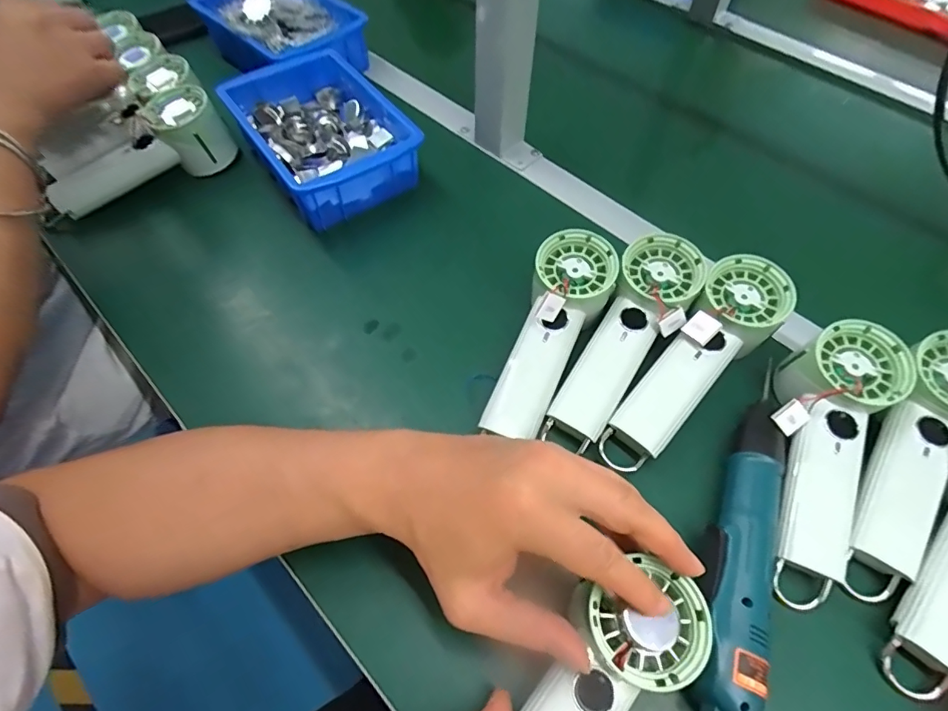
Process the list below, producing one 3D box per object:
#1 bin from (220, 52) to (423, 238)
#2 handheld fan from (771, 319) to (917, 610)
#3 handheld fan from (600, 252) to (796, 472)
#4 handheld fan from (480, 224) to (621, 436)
[{"bbox_3d":[-0.155,-0.227,0.500,0.140,0.065,0.201,-33,64,-18],"label":"bin"},{"bbox_3d":[0.238,0.069,0.336,0.067,0.044,0.191,21,75,12],"label":"handheld fan"},{"bbox_3d":[0.165,0.006,0.364,0.056,0.035,0.192,39,81,21],"label":"handheld fan"},{"bbox_3d":[0.058,-0.019,0.369,0.058,0.048,0.174,23,75,13],"label":"handheld fan"}]

